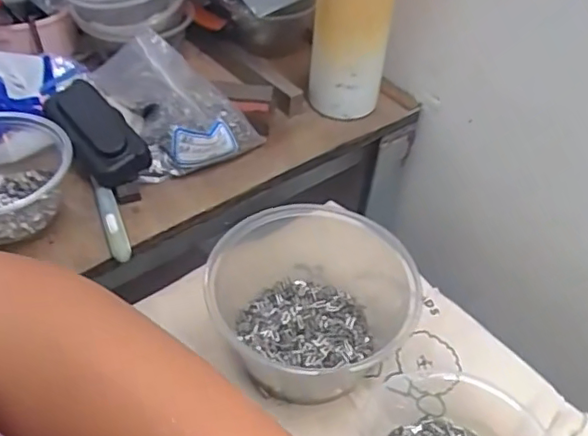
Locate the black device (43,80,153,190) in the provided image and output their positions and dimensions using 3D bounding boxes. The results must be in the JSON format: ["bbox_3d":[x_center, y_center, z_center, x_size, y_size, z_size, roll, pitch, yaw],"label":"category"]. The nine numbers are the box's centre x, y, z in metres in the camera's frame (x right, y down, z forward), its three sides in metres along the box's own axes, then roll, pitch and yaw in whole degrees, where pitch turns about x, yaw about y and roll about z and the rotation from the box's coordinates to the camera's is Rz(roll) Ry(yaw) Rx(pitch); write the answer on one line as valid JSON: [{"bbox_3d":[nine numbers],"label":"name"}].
[{"bbox_3d":[-0.167,-0.074,0.504,0.051,0.029,0.102,-31,75,-29],"label":"black device"}]

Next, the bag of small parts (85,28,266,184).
[{"bbox_3d":[-0.100,-0.108,0.524,0.110,0.090,0.120,-24,52,-24],"label":"bag of small parts"}]

